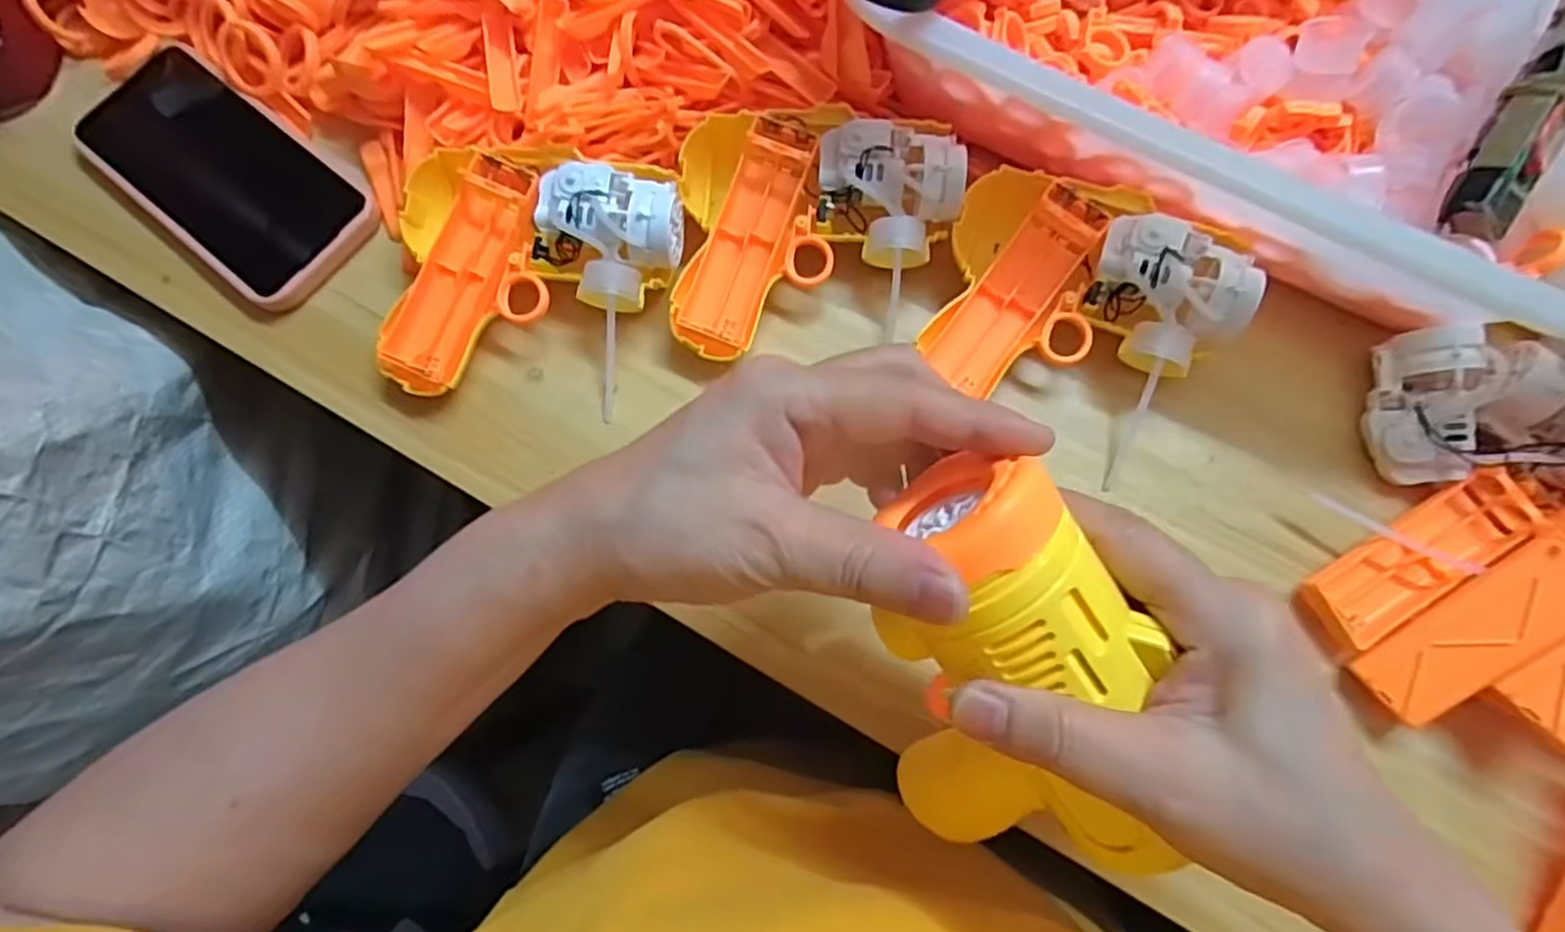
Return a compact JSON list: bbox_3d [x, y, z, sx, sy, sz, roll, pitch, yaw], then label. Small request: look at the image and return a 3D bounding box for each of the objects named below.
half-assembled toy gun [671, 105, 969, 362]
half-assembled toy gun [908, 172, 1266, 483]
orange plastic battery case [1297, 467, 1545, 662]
[{"bbox_3d":[0.016,-0.115,0.358,0.132,0.038,0.115,0,76,2],"label":"half-assembled toy gun"},{"bbox_3d":[0.132,-0.073,0.348,0.132,0.041,0.130,35,80,9],"label":"half-assembled toy gun"},{"bbox_3d":[0.279,0.041,0.324,0.104,0.017,0.034,-32,78,-6],"label":"orange plastic battery case"}]

